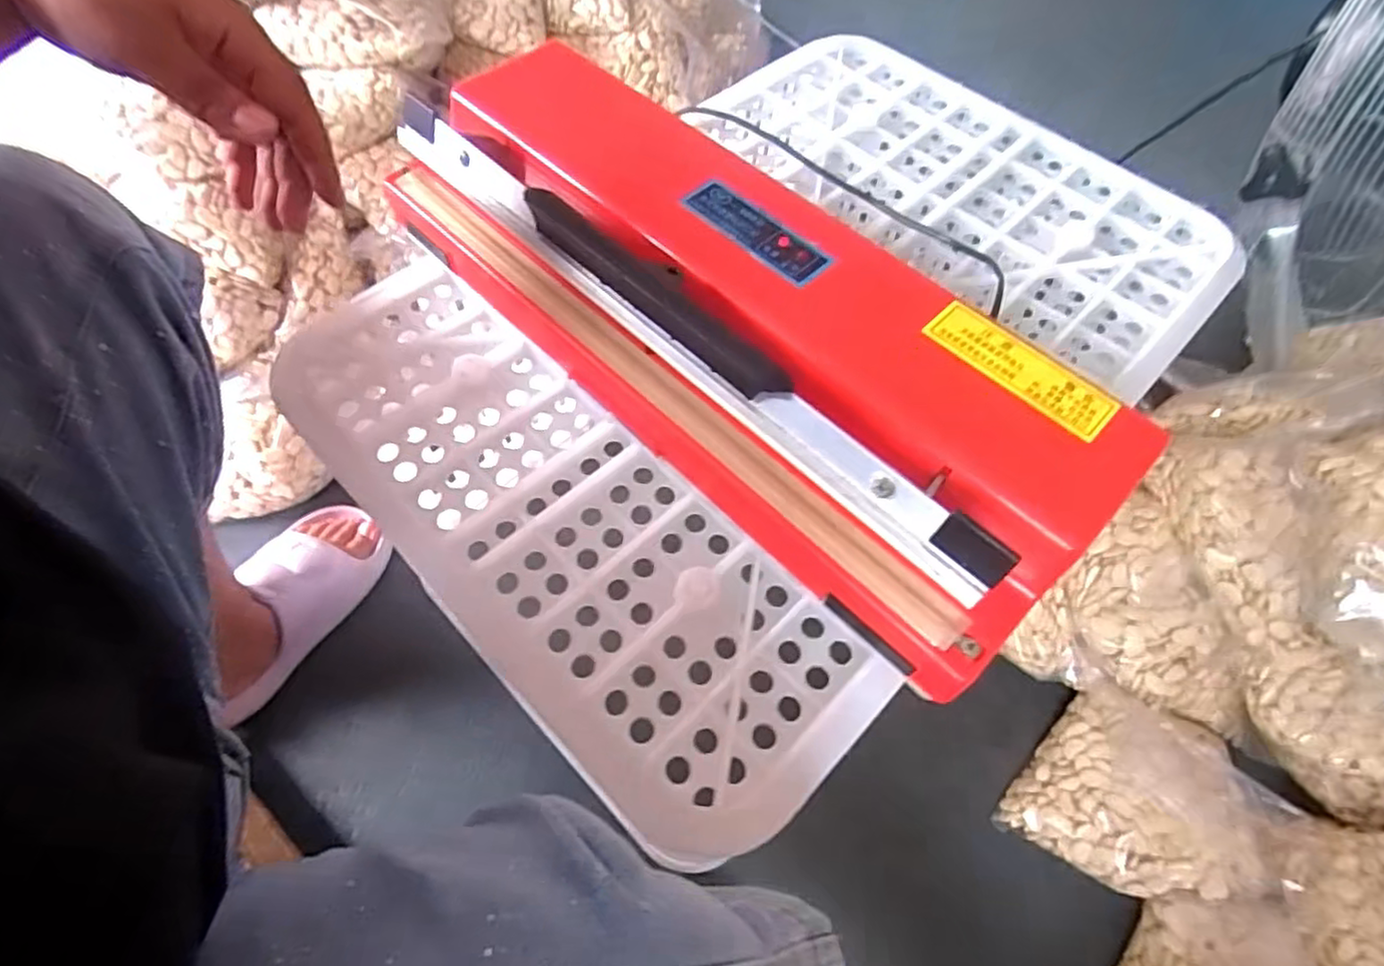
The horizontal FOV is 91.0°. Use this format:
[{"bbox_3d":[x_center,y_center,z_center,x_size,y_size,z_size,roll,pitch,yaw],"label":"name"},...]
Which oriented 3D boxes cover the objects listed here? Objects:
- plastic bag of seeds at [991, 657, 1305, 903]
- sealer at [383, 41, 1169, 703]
[{"bbox_3d":[0.379,0.261,0.565,0.176,0.075,0.145,27,63,13],"label":"plastic bag of seeds"},{"bbox_3d":[0.009,-0.086,0.380,0.421,0.116,0.150,41,67,19],"label":"sealer"}]

